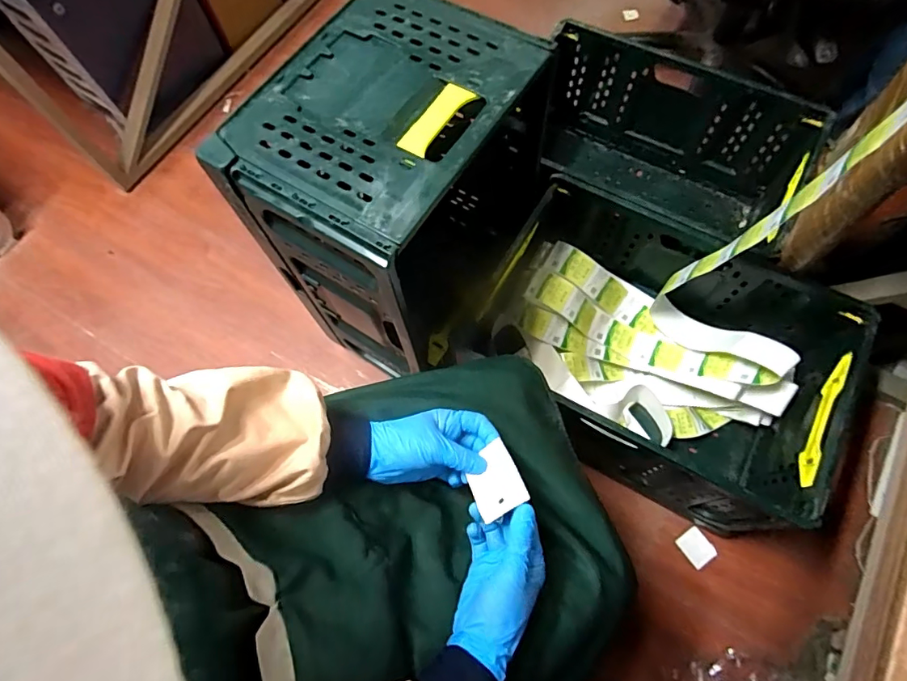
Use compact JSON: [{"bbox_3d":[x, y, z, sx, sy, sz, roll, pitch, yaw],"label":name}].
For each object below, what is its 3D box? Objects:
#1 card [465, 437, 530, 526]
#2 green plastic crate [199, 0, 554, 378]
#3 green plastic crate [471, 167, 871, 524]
[{"bbox_3d":[0.040,0.138,0.478,0.050,0.004,0.066,-33,45,6],"label":"card"},{"bbox_3d":[-0.065,-0.207,0.894,0.300,0.591,0.429,32,73,14],"label":"green plastic crate"},{"bbox_3d":[0.356,0.031,0.938,0.610,0.292,0.407,28,72,13],"label":"green plastic crate"}]

